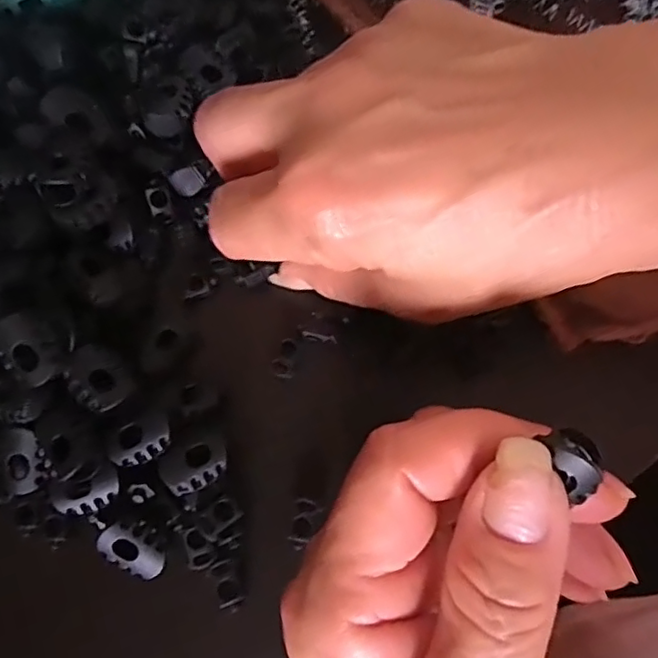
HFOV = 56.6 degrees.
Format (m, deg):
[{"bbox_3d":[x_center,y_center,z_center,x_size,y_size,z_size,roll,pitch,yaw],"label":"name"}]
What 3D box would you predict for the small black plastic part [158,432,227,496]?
[{"bbox_3d":[-0.042,0.042,0.190,0.021,0.004,0.016,-20,79,-4],"label":"small black plastic part"}]

